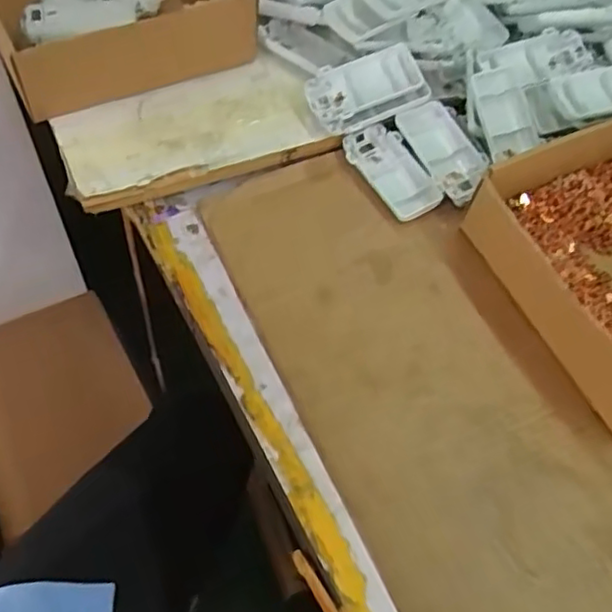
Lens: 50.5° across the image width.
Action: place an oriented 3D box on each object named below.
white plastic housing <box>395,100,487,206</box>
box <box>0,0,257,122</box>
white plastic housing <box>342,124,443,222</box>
[{"bbox_3d":[0.117,-0.131,0.543,0.049,0.016,0.093,-24,73,-1],"label":"white plastic housing"},{"bbox_3d":[-0.172,-0.269,0.566,0.200,0.074,0.184,-23,66,-18],"label":"box"},{"bbox_3d":[0.071,-0.113,0.546,0.048,0.015,0.090,-26,67,-19],"label":"white plastic housing"}]

